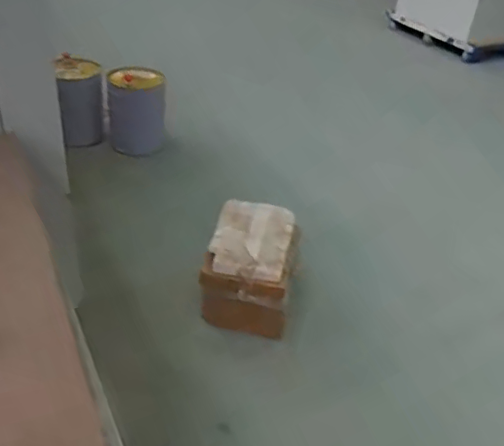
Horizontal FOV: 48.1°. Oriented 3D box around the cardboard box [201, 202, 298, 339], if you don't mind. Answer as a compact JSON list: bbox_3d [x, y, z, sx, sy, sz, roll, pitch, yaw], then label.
[{"bbox_3d":[0.001,0.131,1.862,0.290,0.282,0.327,9,35,3],"label":"cardboard box"}]

